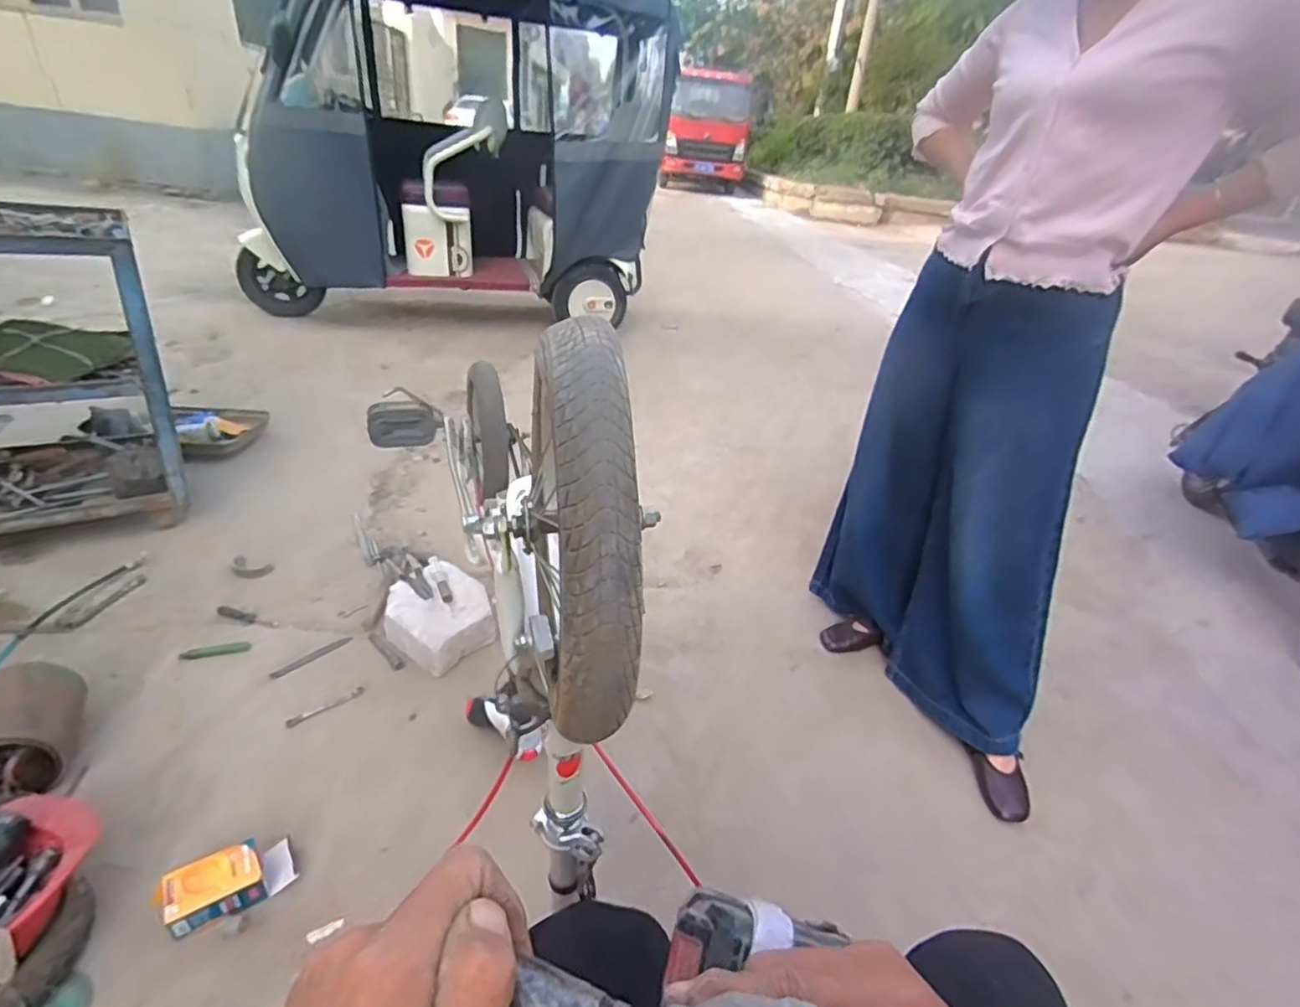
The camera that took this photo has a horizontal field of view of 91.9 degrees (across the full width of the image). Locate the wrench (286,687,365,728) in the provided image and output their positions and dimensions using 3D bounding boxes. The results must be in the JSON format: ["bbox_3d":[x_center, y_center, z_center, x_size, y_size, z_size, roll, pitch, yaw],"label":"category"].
[{"bbox_3d":[-0.614,0.385,1.193,0.020,0.008,0.141,31,38,34],"label":"wrench"}]

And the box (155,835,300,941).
[{"bbox_3d":[-0.585,0.527,0.874,0.156,0.055,0.077,-14,36,-32],"label":"box"}]

